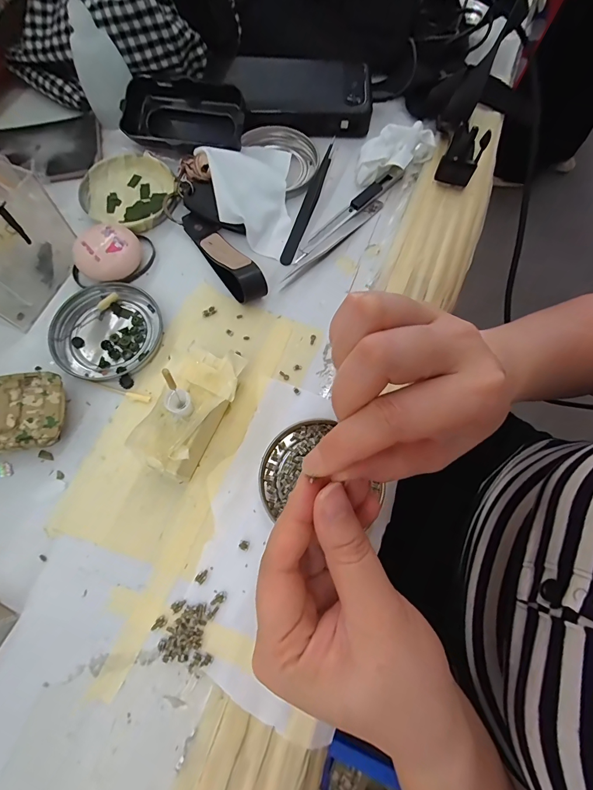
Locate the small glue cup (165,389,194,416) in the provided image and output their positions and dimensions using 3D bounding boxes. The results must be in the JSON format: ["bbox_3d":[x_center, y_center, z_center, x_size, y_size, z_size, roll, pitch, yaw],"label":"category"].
[{"bbox_3d":[-0.069,0.005,0.217,0.013,0.016,0.014,0,72,-1],"label":"small glue cup"}]

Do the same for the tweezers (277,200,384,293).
[{"bbox_3d":[0.032,-0.129,0.302,0.010,0.004,0.122,42,76,12],"label":"tweezers"}]

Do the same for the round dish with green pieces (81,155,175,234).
[{"bbox_3d":[-0.142,-0.176,0.313,0.077,0.012,0.073,0,72,-1],"label":"round dish with green pieces"}]

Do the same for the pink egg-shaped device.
[{"bbox_3d":[-0.146,-0.110,0.283,0.054,0.024,0.044,0,72,-1],"label":"pink egg-shaped device"}]

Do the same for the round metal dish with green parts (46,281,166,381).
[{"bbox_3d":[-0.142,-0.048,0.272,0.077,0.008,0.076,0,72,-1],"label":"round metal dish with green parts"}]

